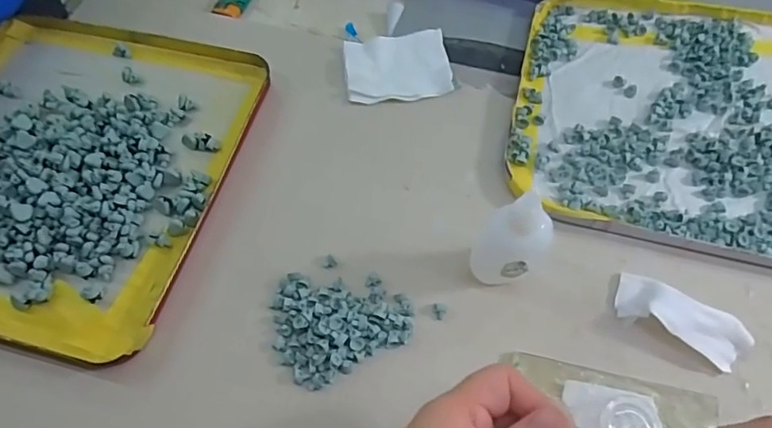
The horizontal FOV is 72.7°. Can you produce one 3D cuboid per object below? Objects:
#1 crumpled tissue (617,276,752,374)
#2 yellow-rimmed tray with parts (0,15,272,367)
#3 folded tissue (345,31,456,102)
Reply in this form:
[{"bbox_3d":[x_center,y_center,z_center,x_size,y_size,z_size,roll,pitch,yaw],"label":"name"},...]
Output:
[{"bbox_3d":[0.166,0.058,0.294,0.071,0.017,0.029,29,68,17],"label":"crumpled tissue"},{"bbox_3d":[-0.227,-0.042,0.360,0.240,0.021,0.240,11,64,9],"label":"yellow-rimmed tray with parts"},{"bbox_3d":[0.009,-0.112,0.396,0.077,0.006,0.066,-9,63,-1],"label":"folded tissue"}]

